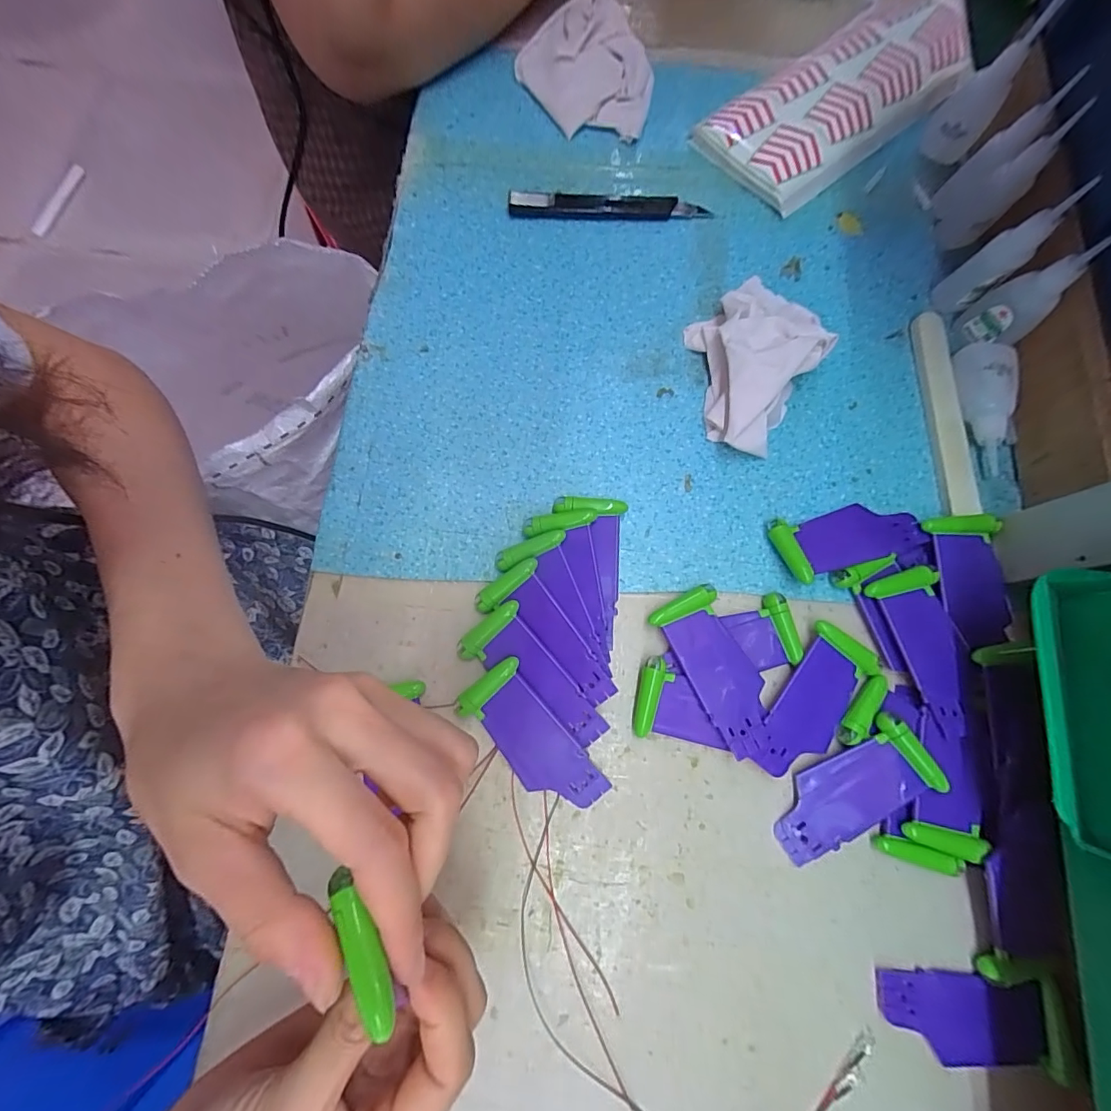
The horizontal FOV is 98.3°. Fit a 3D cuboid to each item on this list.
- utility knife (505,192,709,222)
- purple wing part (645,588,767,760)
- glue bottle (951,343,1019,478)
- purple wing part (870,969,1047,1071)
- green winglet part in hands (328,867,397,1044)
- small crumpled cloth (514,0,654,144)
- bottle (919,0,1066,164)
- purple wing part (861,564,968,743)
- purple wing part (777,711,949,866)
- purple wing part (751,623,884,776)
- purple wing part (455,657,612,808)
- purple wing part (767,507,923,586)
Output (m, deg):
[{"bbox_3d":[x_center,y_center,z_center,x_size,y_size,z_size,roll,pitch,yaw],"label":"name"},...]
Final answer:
[{"bbox_3d":[0.039,-0.257,0.352,0.143,0.011,0.016,0,76,0],"label":"utility knife"},{"bbox_3d":[0.094,0.065,0.275,0.040,0.012,0.090,-30,78,-7],"label":"purple wing part"},{"bbox_3d":[0.285,-0.096,0.313,0.034,0.023,0.084,2,76,1],"label":"glue bottle"},{"bbox_3d":[0.202,0.231,0.240,0.076,0.006,0.037,2,76,1],"label":"purple wing part"},{"bbox_3d":[-0.057,0.115,0.141,0.011,0.004,0.040,-30,67,-7],"label":"green winglet part in hands"},{"bbox_3d":[0.024,-0.387,0.381,0.084,0.026,0.135,-24,77,-6],"label":"small crumpled cloth"},{"bbox_3d":[0.297,-0.325,0.328,0.033,0.099,0.025,27,78,6],"label":"bottle"},{"bbox_3d":[0.214,0.052,0.273,0.040,0.008,0.088,-20,77,-5],"label":"purple wing part"},{"bbox_3d":[0.157,0.126,0.258,0.089,0.007,0.041,-32,69,6],"label":"purple wing part"},{"bbox_3d":[0.147,0.084,0.269,0.039,0.006,0.091,34,79,8],"label":"purple wing part"},{"bbox_3d":[-0.013,0.104,0.265,0.039,0.016,0.089,-37,79,-8],"label":"purple wing part"},{"bbox_3d":[0.177,-0.012,0.293,0.085,0.013,0.040,-18,77,-4],"label":"purple wing part"}]

